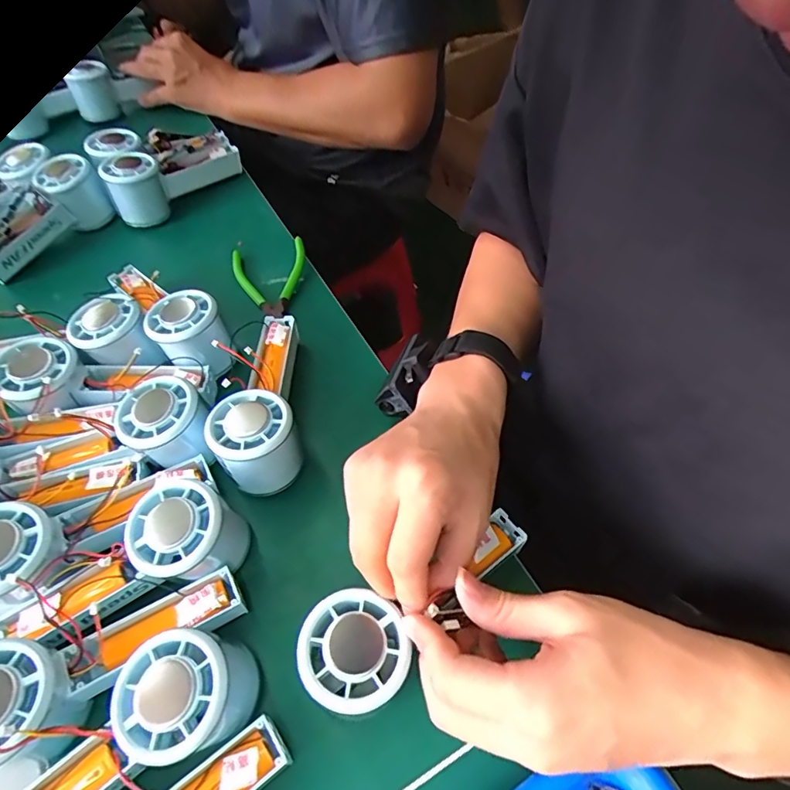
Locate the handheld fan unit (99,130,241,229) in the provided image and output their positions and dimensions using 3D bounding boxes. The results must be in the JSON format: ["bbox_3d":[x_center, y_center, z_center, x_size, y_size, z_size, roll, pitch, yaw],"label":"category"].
[{"bbox_3d":[-0.265,-0.274,0.568,0.081,0.072,0.161,39,67,25],"label":"handheld fan unit"}]

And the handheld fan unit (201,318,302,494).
[{"bbox_3d":[-0.103,-0.005,0.369,0.056,0.048,0.151,-10,57,-3],"label":"handheld fan unit"}]

